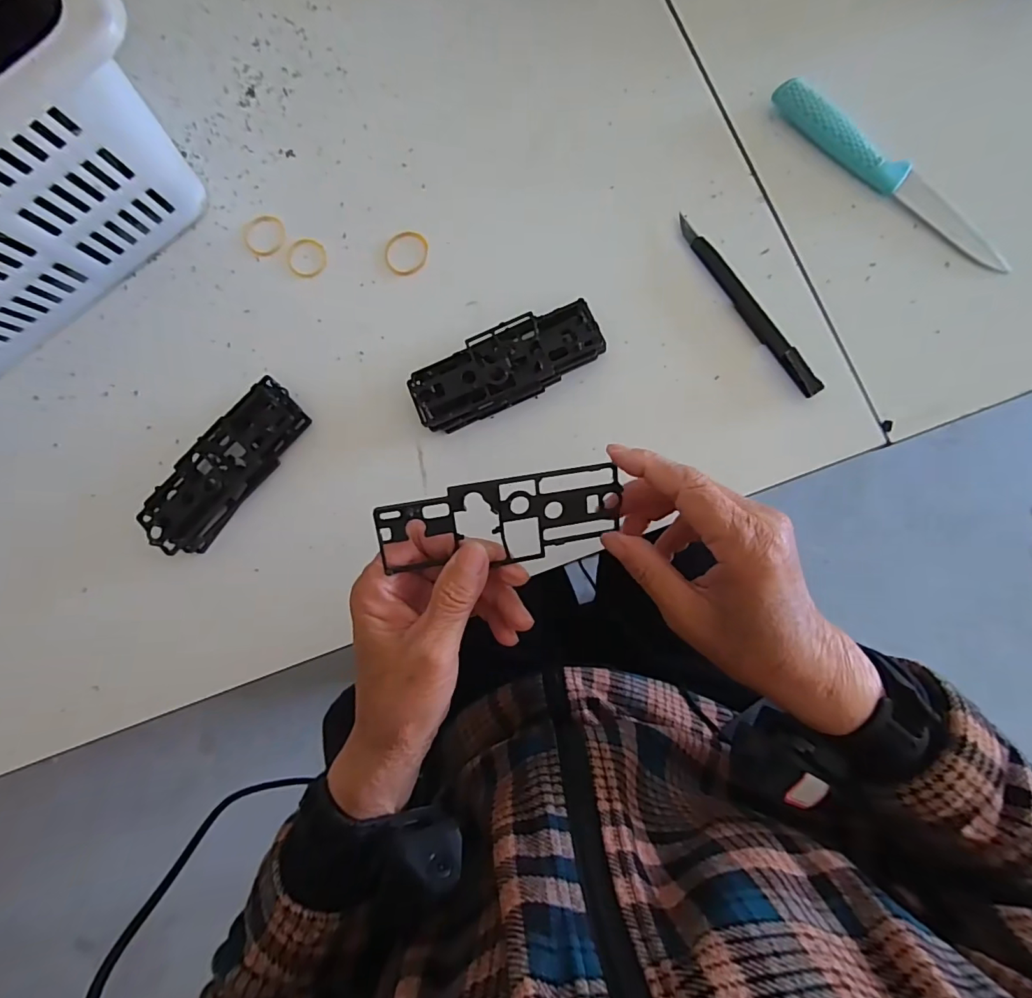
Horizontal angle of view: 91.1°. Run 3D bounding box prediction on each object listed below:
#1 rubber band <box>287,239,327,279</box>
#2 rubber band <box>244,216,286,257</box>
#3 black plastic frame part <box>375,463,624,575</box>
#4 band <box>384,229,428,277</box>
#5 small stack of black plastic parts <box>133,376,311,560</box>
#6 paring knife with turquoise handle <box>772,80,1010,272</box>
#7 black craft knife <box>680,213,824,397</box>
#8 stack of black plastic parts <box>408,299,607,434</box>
[{"bbox_3d":[-0.152,-0.175,0.367,0.030,0.004,0.031,-1,83,6],"label":"rubber band"},{"bbox_3d":[-0.186,-0.195,0.372,0.032,0.004,0.031,-1,83,6],"label":"rubber band"},{"bbox_3d":[-0.005,0.011,0.250,0.118,0.005,0.043,-10,110,-8],"label":"black plastic frame part"},{"bbox_3d":[-0.078,-0.175,0.359,0.031,0.004,0.034,15,85,8],"label":"band"},{"bbox_3d":[-0.197,-0.023,0.344,0.046,0.022,0.126,40,89,10],"label":"small stack of black plastic parts"},{"bbox_3d":[0.241,-0.211,0.324,0.177,0.016,0.023,44,89,10],"label":"paring knife with turquoise handle"},{"bbox_3d":[0.149,-0.127,0.326,0.014,0.012,0.144,-33,80,1],"label":"black craft knife"},{"bbox_3d":[-0.006,-0.086,0.331,0.125,0.025,0.048,-22,81,3],"label":"stack of black plastic parts"}]

